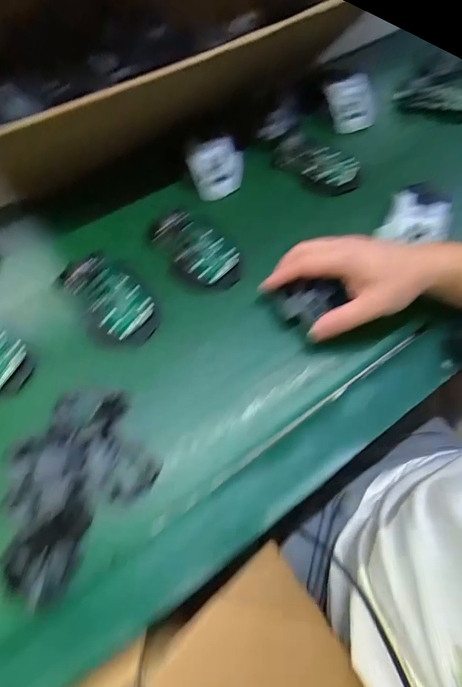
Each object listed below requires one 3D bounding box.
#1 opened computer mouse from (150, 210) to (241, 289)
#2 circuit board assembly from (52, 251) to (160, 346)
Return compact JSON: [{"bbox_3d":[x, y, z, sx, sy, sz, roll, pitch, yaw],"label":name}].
[{"bbox_3d":[-0.038,-0.104,0.444,0.066,0.019,0.107,-41,73,-16],"label":"opened computer mouse"},{"bbox_3d":[-0.123,-0.047,0.410,0.066,0.016,0.108,-39,83,-16],"label":"circuit board assembly"}]

